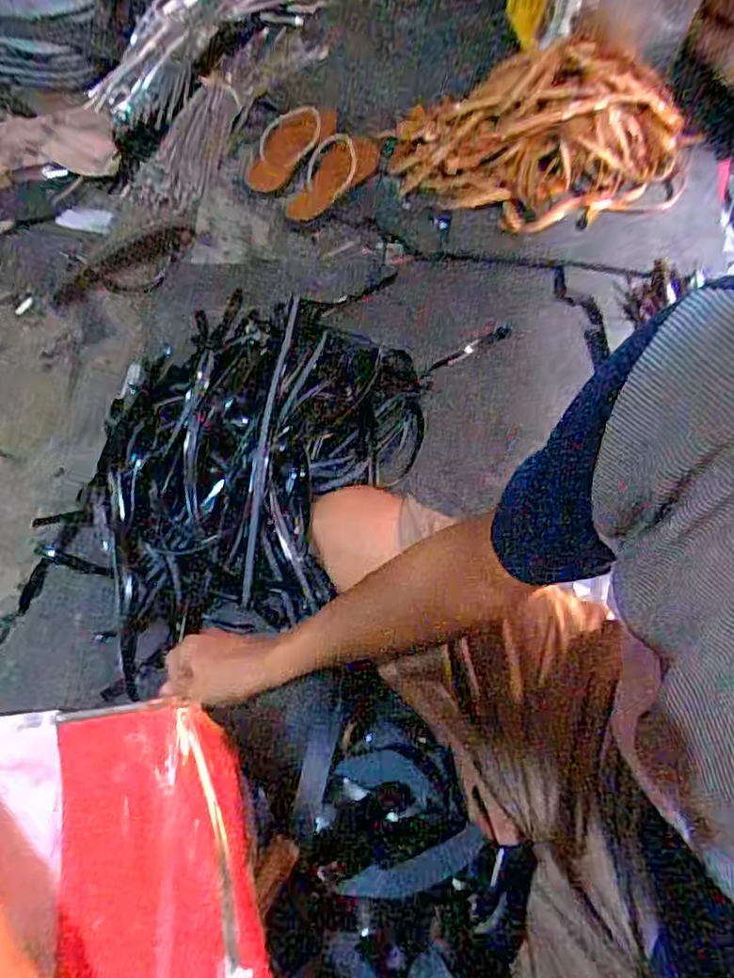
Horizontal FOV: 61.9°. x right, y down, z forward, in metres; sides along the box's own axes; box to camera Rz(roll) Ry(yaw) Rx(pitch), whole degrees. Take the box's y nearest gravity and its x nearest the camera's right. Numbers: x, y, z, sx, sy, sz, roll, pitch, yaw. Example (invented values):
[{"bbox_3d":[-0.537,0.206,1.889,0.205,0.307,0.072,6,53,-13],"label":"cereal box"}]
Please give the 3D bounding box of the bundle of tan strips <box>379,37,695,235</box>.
[{"bbox_3d":[0.312,-0.604,1.033,0.494,0.133,0.316,-16,62,-11],"label":"bundle of tan strips"}]

